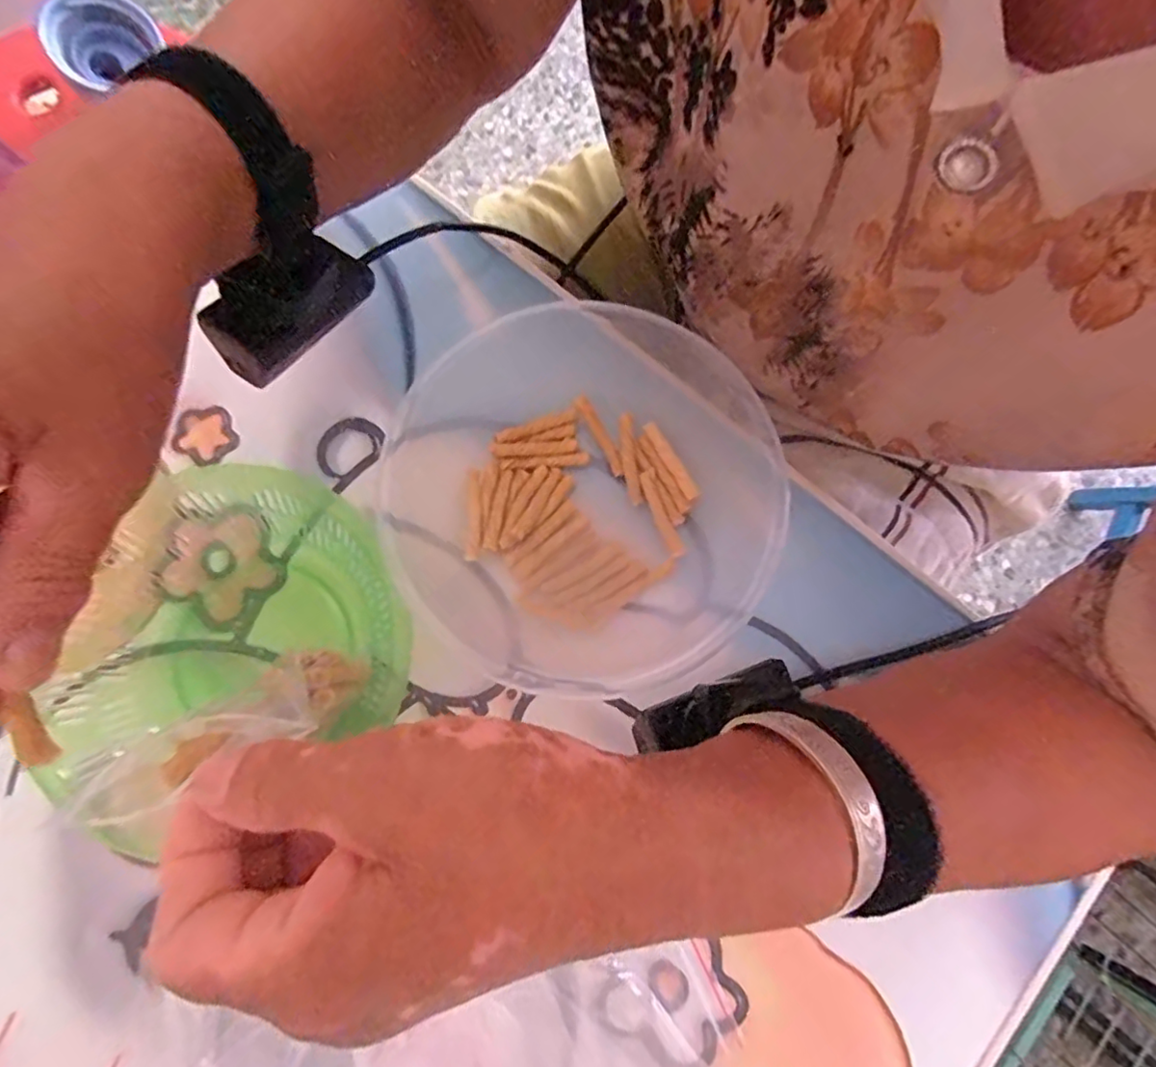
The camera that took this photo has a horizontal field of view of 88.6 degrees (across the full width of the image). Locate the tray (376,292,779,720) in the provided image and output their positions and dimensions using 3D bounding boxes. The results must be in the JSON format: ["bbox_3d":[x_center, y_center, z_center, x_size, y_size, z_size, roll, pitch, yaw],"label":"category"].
[{"bbox_3d":[-0.001,-0.021,0.289,0.178,0.032,0.194,-25,80,-4],"label":"tray"}]

